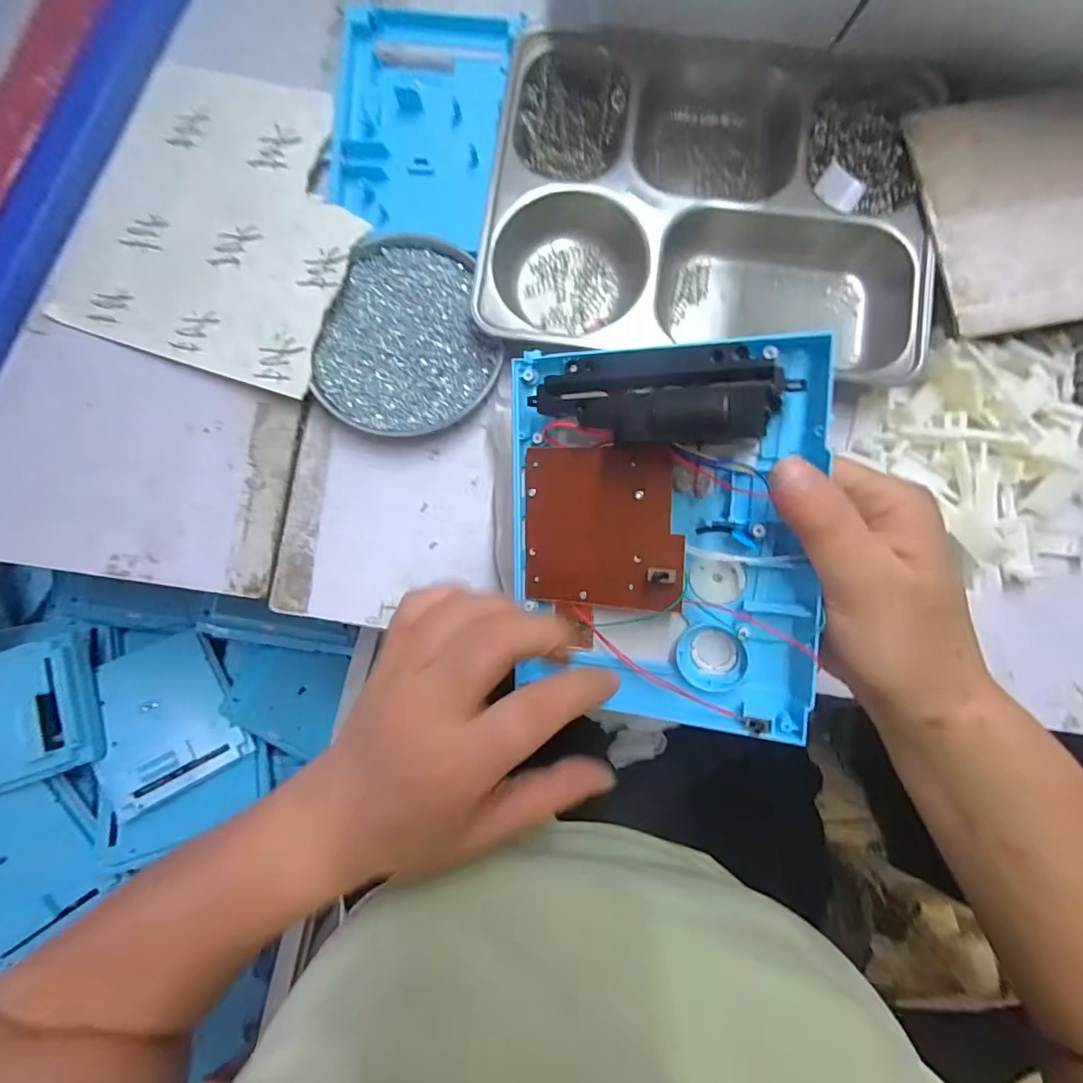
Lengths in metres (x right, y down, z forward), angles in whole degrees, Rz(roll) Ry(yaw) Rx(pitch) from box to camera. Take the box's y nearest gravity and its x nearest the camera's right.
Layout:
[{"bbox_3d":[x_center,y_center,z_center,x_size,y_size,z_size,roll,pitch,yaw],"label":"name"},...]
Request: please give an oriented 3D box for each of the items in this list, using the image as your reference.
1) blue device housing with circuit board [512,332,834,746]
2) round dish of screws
[{"bbox_3d":[0.049,-0.002,0.231,0.130,0.024,0.157,4,102,17],"label":"blue device housing with circuit board"},{"bbox_3d":[-0.087,-0.139,0.357,0.116,0.016,0.132,10,89,3],"label":"round dish of screws"}]

